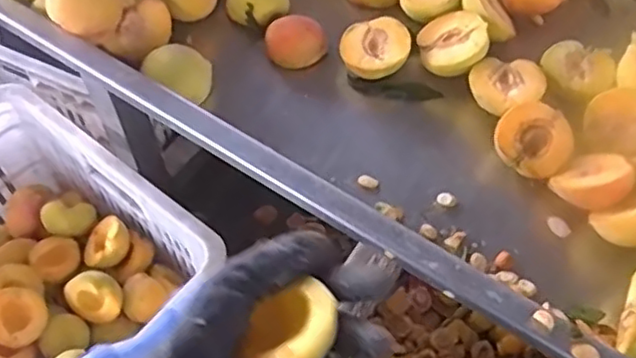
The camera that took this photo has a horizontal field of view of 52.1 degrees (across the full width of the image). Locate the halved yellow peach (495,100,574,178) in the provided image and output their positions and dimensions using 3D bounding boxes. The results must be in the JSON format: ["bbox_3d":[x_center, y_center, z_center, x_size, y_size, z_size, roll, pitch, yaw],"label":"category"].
[{"bbox_3d":[0.171,-0.032,0.524,0.052,0.029,0.056,-41,85,2],"label":"halved yellow peach"}]

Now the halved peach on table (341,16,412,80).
[{"bbox_3d":[0.052,-0.111,0.582,0.058,0.045,0.050,5,57,3],"label":"halved peach on table"}]

